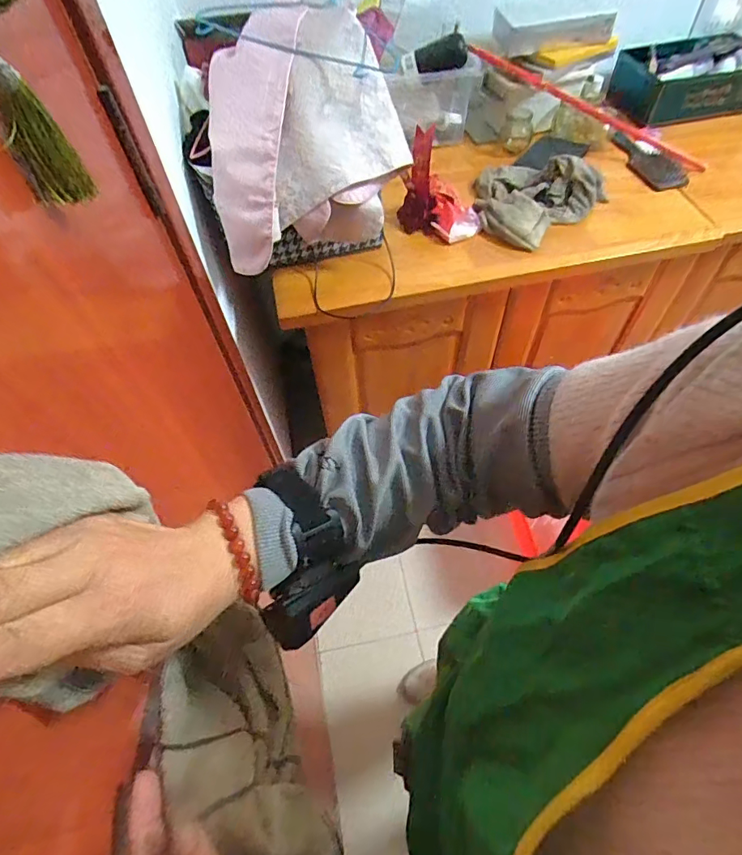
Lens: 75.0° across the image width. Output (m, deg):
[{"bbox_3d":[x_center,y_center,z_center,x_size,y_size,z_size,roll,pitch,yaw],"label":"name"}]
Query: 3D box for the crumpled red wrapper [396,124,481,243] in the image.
[{"bbox_3d":[0.132,-0.449,0.912,0.153,0.127,0.159,5,57,6],"label":"crumpled red wrapper"}]

